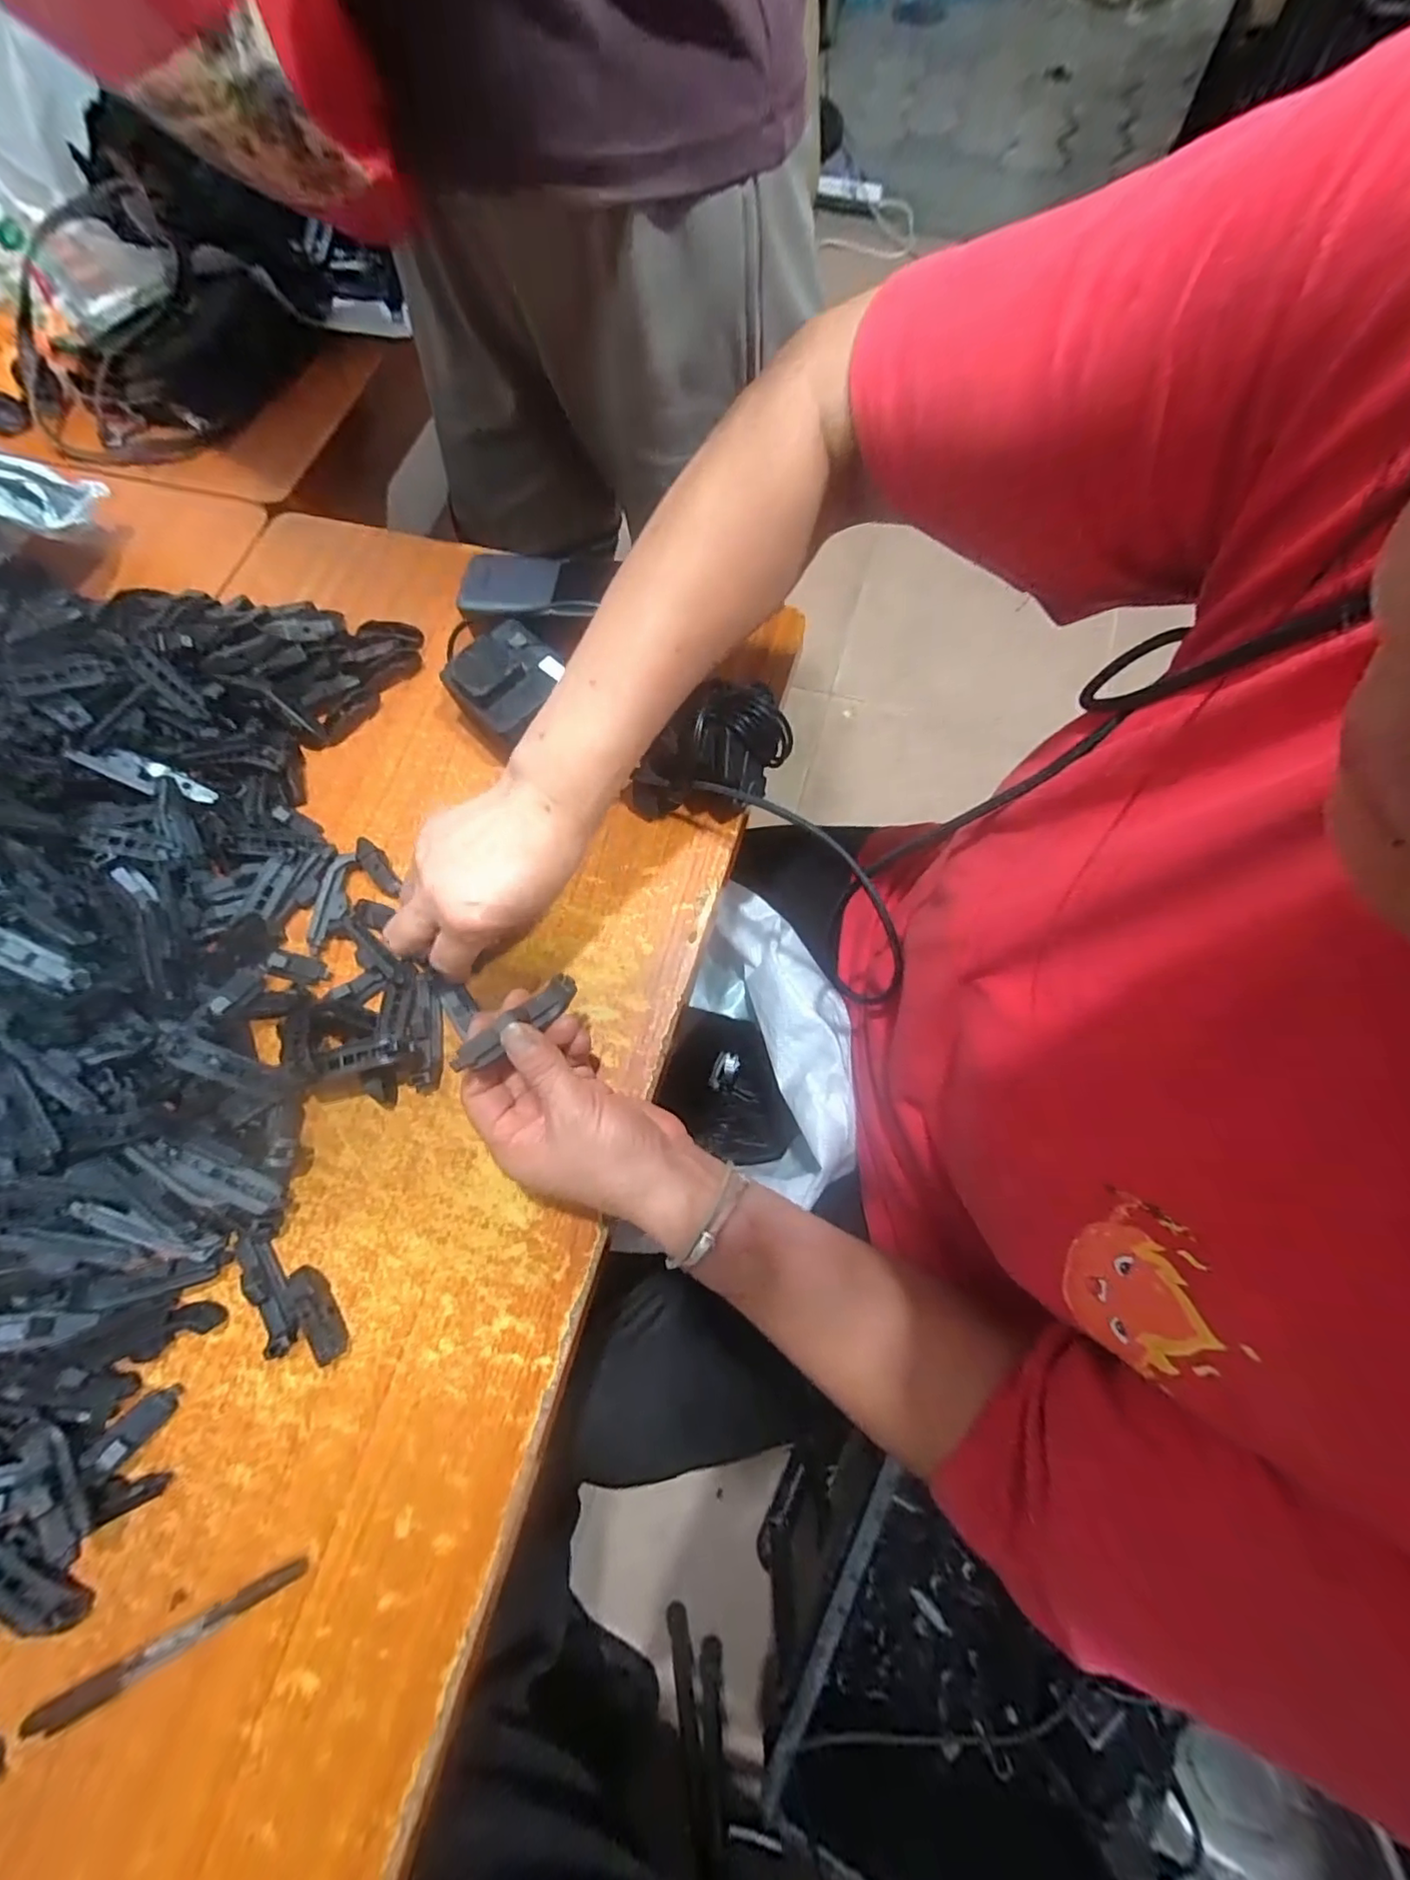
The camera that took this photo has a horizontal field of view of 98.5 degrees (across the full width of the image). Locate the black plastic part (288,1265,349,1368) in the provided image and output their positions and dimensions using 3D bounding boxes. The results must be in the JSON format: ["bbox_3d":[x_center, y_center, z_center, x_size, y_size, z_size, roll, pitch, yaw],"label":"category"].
[{"bbox_3d":[-0.221,0.211,0.344,0.017,0.012,0.054,-35,75,-9],"label":"black plastic part"}]

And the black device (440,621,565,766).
[{"bbox_3d":[-0.139,-0.176,0.445,0.075,0.059,0.080,34,77,13],"label":"black device"}]

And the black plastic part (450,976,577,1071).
[{"bbox_3d":[-0.104,0.045,0.334,0.075,0.012,0.019,-35,74,-27],"label":"black plastic part"}]

